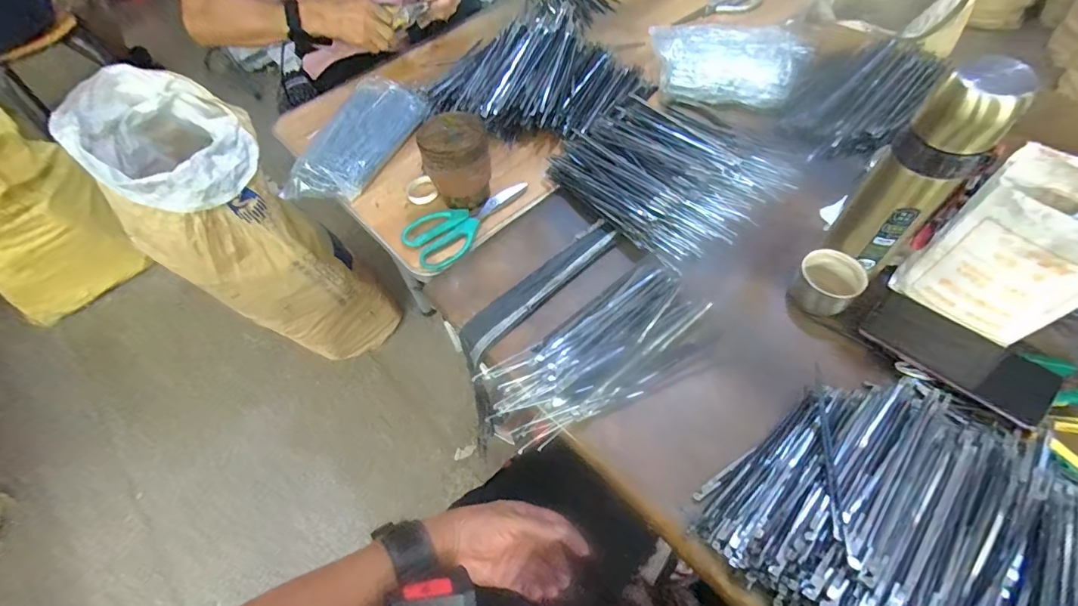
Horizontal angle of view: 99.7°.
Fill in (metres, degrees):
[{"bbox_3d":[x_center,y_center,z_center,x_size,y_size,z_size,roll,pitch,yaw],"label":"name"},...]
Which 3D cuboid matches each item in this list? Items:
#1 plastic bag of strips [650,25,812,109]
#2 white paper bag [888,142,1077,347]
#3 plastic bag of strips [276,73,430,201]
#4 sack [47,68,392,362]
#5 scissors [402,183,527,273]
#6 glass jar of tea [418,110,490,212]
[{"bbox_3d":[0.309,-0.398,0.737,0.227,0.050,0.205,14,60,13],"label":"plastic bag of strips"},{"bbox_3d":[0.457,-0.050,0.431,0.097,0.144,0.114,-35,62,-17],"label":"white paper bag"},{"bbox_3d":[-0.276,-0.253,0.698,0.111,0.042,0.254,17,61,14],"label":"plastic bag of strips"},{"bbox_3d":[-0.603,-0.110,1.021,0.321,0.660,0.289,38,68,24],"label":"sack"},{"bbox_3d":[-0.103,-0.122,0.631,0.089,0.014,0.186,33,66,22],"label":"scissors"},{"bbox_3d":[-0.108,-0.186,0.615,0.086,0.109,0.093,-2,58,3],"label":"glass jar of tea"}]

